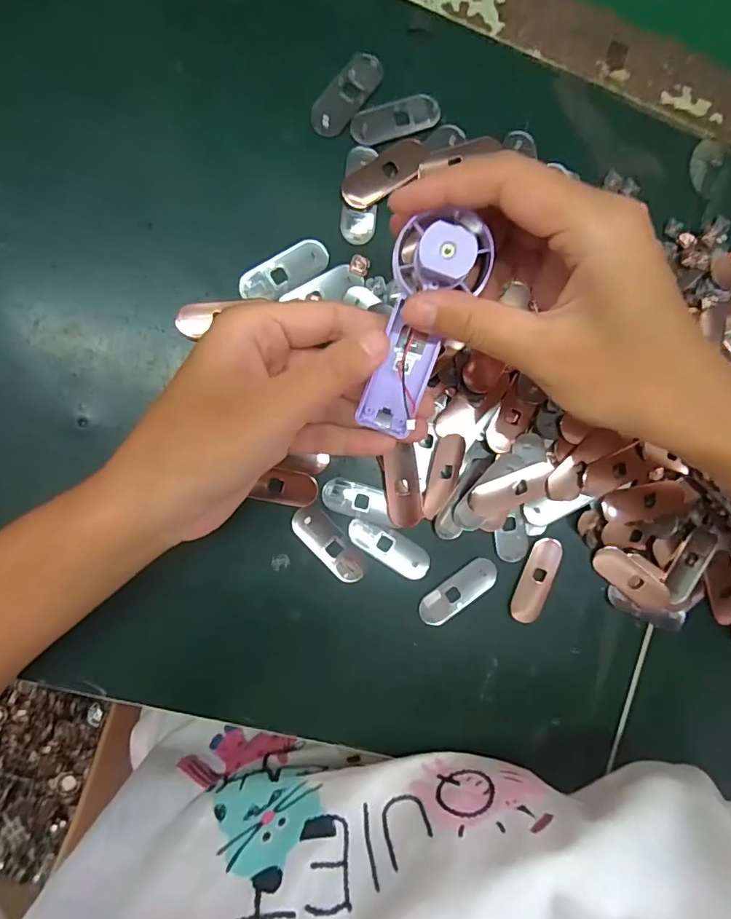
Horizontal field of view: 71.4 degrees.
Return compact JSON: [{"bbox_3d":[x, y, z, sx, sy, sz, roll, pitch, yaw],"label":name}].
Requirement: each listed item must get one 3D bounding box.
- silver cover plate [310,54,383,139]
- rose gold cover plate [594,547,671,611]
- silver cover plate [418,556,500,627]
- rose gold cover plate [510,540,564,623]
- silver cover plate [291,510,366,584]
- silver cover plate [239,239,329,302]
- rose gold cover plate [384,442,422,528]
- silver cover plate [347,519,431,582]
[{"bbox_3d":[-0.009,-0.194,0.269,0.019,0.004,0.050,37,86,-7],"label":"silver cover plate"},{"bbox_3d":[0.156,0.070,0.299,0.048,0.004,0.019,38,100,4],"label":"rose gold cover plate"},{"bbox_3d":[0.053,0.075,0.286,0.049,0.004,0.018,-35,95,-6],"label":"silver cover plate"},{"bbox_3d":[0.099,0.070,0.293,0.019,0.004,0.049,21,88,-8],"label":"rose gold cover plate"},{"bbox_3d":[-0.019,0.047,0.274,0.018,0.004,0.049,-41,96,-5],"label":"silver cover plate"},{"bbox_3d":[-0.043,-0.099,0.267,0.048,0.004,0.020,-33,95,-6],"label":"silver cover plate"},{"bbox_3d":[0.021,0.015,0.278,0.018,0.005,0.045,-6,92,-8],"label":"rose gold cover plate"},{"bbox_3d":[0.013,0.049,0.279,0.050,0.004,0.017,32,87,-7],"label":"silver cover plate"}]

